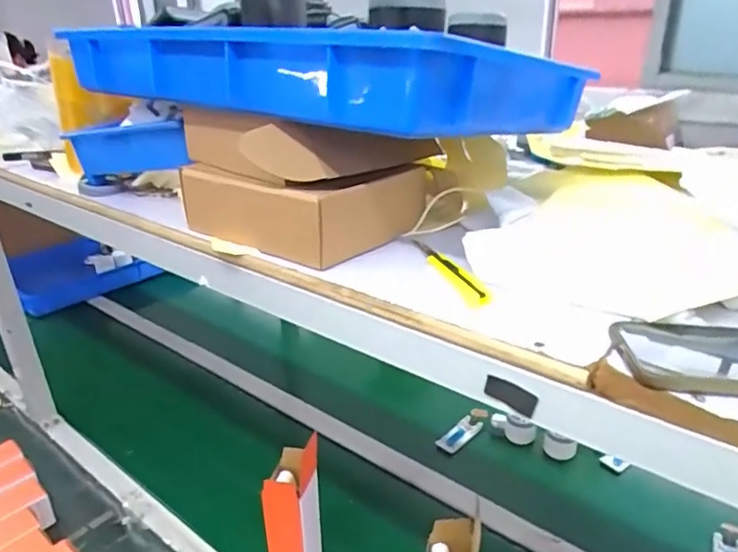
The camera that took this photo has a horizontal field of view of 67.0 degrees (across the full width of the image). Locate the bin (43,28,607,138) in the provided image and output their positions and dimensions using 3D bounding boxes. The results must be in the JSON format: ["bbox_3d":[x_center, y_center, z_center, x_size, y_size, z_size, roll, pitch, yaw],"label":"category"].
[{"bbox_3d":[-0.096,-0.244,0.673,0.605,0.108,0.333,18,31,36],"label":"bin"}]

